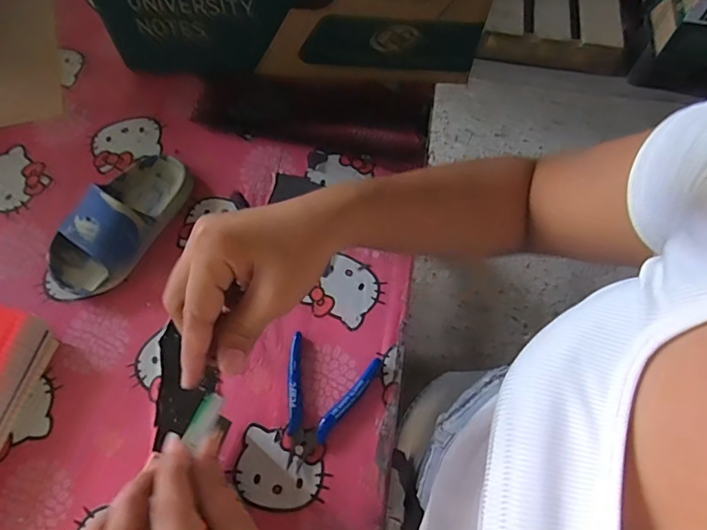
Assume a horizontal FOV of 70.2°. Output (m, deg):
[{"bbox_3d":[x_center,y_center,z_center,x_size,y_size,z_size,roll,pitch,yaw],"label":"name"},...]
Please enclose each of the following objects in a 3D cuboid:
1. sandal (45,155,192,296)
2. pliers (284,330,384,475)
[{"bbox_3d":[-0.243,-0.053,0.524,0.082,0.062,0.172,29,68,11],"label":"sandal"},{"bbox_3d":[-0.034,0.129,0.467,0.086,0.016,0.114,18,66,6],"label":"pliers"}]

